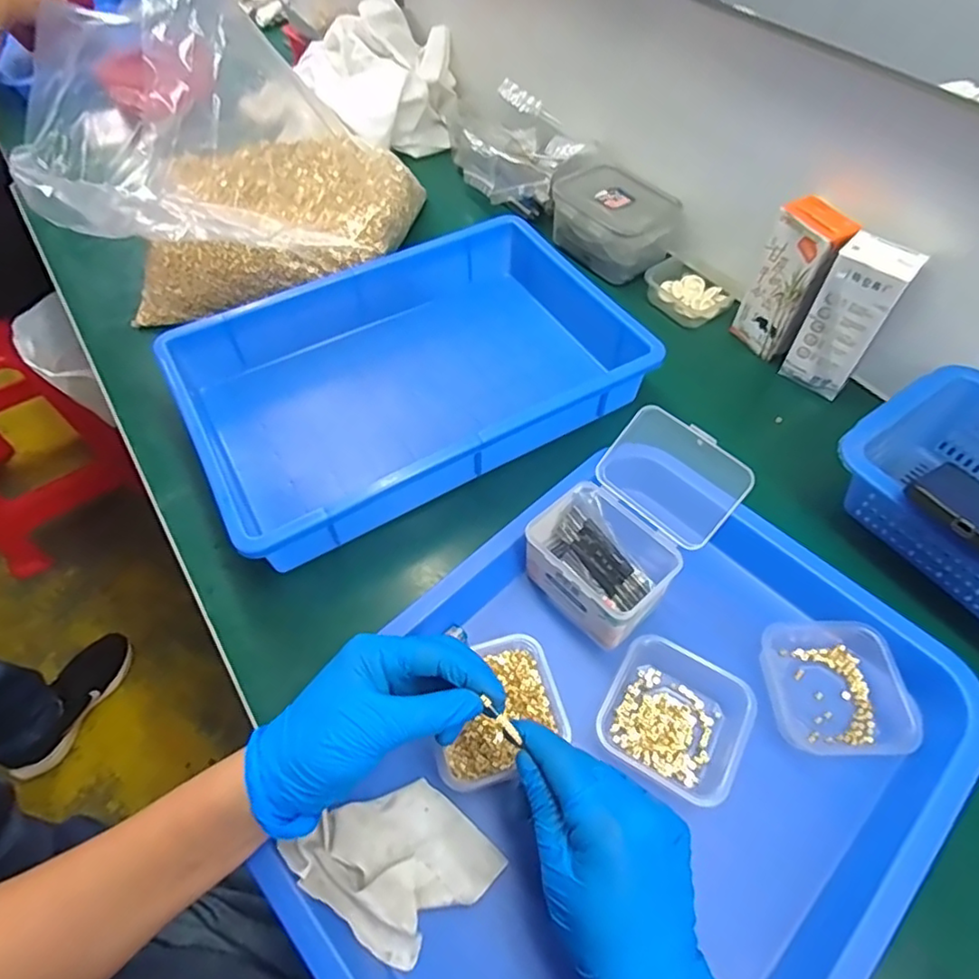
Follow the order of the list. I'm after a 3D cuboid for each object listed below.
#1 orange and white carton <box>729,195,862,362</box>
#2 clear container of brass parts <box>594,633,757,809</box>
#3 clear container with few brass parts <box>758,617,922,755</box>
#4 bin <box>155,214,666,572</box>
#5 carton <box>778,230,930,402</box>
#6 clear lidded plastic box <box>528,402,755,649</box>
[{"bbox_3d":[0.270,-0.181,0.531,0.033,0.130,0.063,-26,59,-16],"label":"orange and white carton"},{"bbox_3d":[0.117,0.141,0.374,0.081,0.035,0.084,28,60,18],"label":"clear container of brass parts"},{"bbox_3d":[0.221,0.128,0.385,0.077,0.030,0.079,-2,56,-1],"label":"clear container with few brass parts"},{"bbox_3d":[-0.067,-0.099,0.528,0.359,0.078,0.239,-27,60,-17],"label":"bin"},{"bbox_3d":[0.302,-0.142,0.505,0.055,0.131,0.033,37,64,23],"label":"carton"},{"bbox_3d":[0.101,0.021,0.419,0.149,0.088,0.097,-38,63,-22],"label":"clear lidded plastic box"}]

